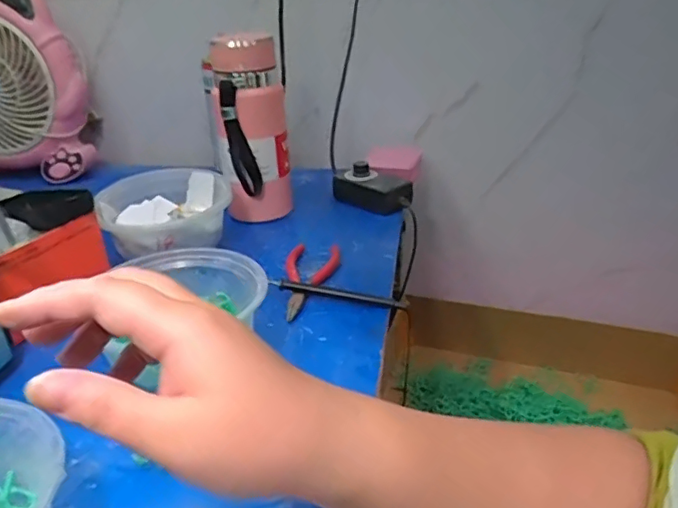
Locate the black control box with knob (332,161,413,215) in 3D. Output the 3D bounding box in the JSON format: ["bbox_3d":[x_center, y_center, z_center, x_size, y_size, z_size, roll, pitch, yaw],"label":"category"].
[{"bbox_3d":[0.045,-0.082,0.685,0.056,0.047,0.102,-24,34,-37],"label":"black control box with knob"}]

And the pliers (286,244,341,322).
[{"bbox_3d":[-0.037,0.021,0.530,0.051,0.011,0.126,7,28,17],"label":"pliers"}]

